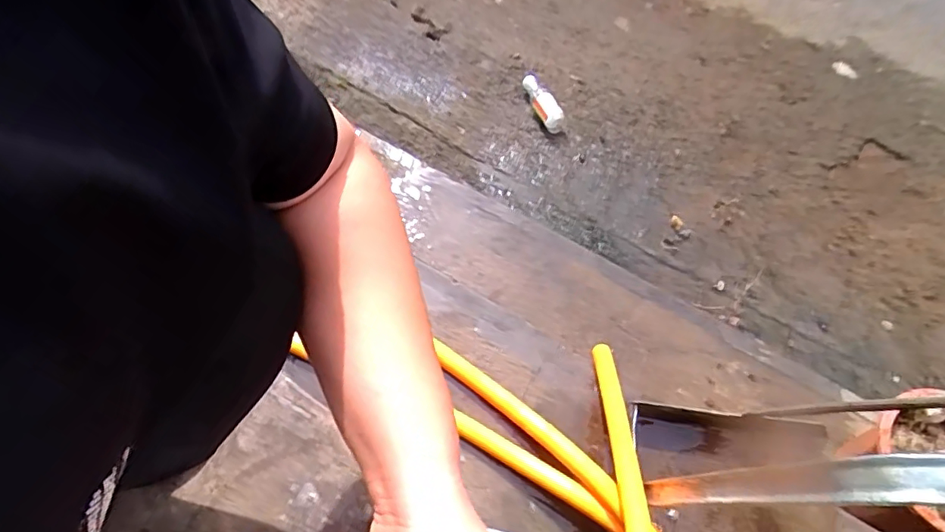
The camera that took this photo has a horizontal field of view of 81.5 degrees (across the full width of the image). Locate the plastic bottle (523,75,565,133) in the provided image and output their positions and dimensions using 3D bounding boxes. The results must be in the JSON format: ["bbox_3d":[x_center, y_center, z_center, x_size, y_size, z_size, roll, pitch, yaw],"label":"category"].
[{"bbox_3d":[0.214,-0.502,1.676,0.050,0.067,0.235,-20,65,-11],"label":"plastic bottle"}]

